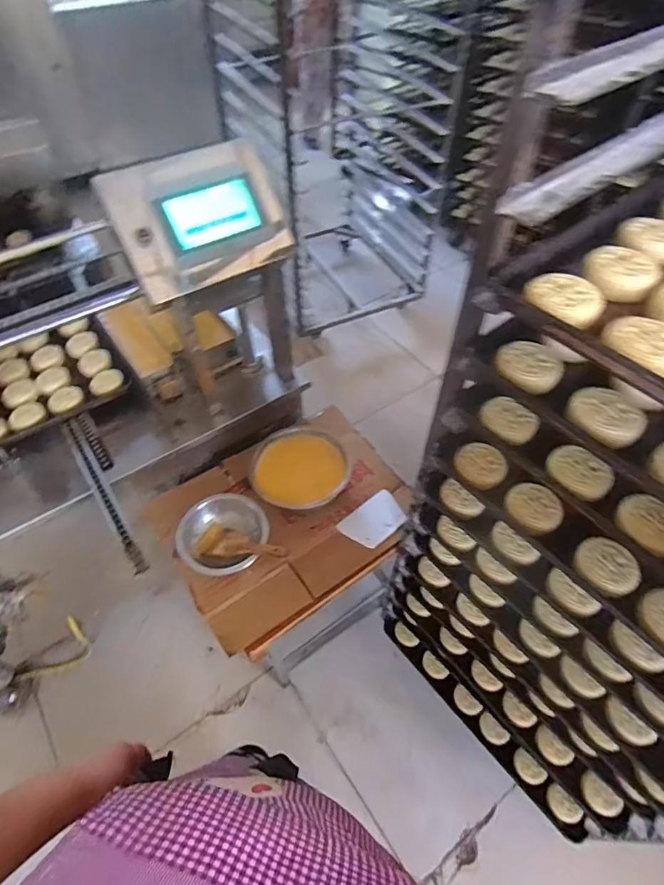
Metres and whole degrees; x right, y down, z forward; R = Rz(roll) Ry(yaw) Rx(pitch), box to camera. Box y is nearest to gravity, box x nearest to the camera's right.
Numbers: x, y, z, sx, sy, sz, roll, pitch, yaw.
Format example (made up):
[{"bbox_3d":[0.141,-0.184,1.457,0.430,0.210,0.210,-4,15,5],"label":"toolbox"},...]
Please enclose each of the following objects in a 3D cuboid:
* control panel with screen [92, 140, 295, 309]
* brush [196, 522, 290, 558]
[{"bbox_3d":[-0.248,-0.419,0.926,0.307,0.217,0.080,-29,29,-20],"label":"control panel with screen"},{"bbox_3d":[-0.190,0.215,1.012,0.223,0.034,0.078,0,45,33],"label":"brush"}]

